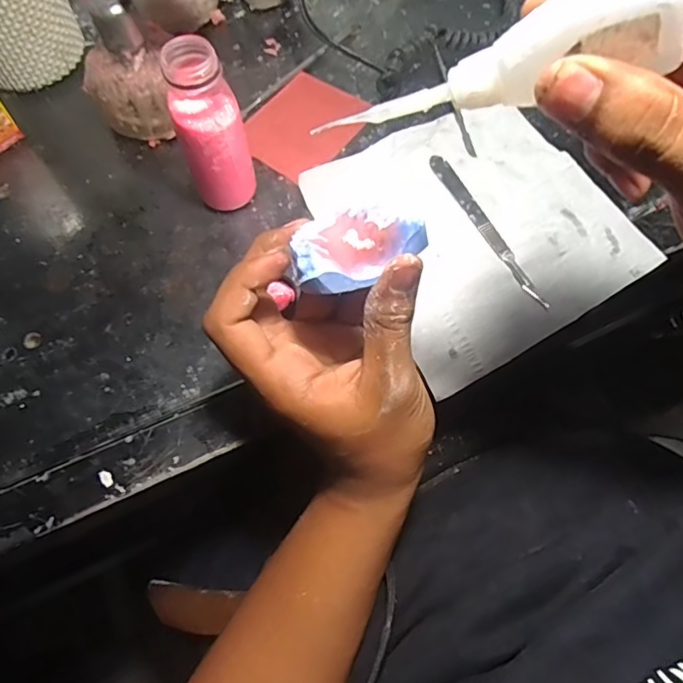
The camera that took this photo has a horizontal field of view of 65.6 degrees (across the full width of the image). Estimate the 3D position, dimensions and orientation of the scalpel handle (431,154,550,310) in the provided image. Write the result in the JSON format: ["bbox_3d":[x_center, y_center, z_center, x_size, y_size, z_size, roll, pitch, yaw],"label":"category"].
[{"bbox_3d":[0.099,-0.079,0.363,0.011,0.006,0.135,-26,68,-11],"label":"scalpel handle"}]

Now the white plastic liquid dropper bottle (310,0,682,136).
[{"bbox_3d":[0.044,-0.082,0.166,0.108,0.027,0.014,-7,61,31],"label":"white plastic liquid dropper bottle"}]

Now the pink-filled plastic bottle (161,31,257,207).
[{"bbox_3d":[-0.078,-0.126,0.328,0.039,0.110,0.033,-12,66,-6],"label":"pink-filled plastic bottle"}]

